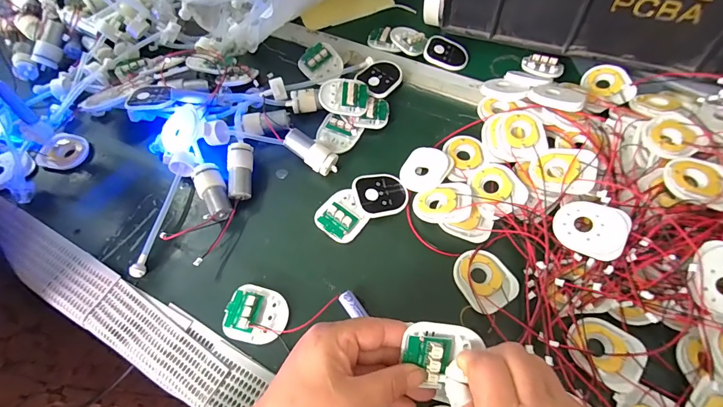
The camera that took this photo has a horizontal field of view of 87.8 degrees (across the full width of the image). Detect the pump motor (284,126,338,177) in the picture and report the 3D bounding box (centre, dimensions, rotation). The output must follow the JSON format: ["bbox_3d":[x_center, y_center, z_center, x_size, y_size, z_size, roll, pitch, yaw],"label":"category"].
[{"bbox_3d":[-0.056,-0.057,0.416,0.064,0.021,0.027,36,67,1],"label":"pump motor"}]

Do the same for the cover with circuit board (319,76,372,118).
[{"bbox_3d":[-0.019,-0.130,0.447,0.056,0.016,0.050,7,61,7],"label":"cover with circuit board"}]

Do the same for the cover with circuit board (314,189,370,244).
[{"bbox_3d":[-0.020,0.012,0.391,0.048,0.013,0.052,33,67,20],"label":"cover with circuit board"}]

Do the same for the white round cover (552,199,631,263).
[{"bbox_3d":[0.206,0.024,0.338,0.058,0.010,0.048,13,76,31],"label":"white round cover"}]

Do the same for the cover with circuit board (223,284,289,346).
[{"bbox_3d":[-0.098,0.102,0.348,0.055,0.009,0.051,14,62,11],"label":"cover with circuit board"}]

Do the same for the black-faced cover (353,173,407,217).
[{"bbox_3d":[0.020,-0.009,0.400,0.054,0.011,0.048,-13,66,-18],"label":"black-faced cover"}]

